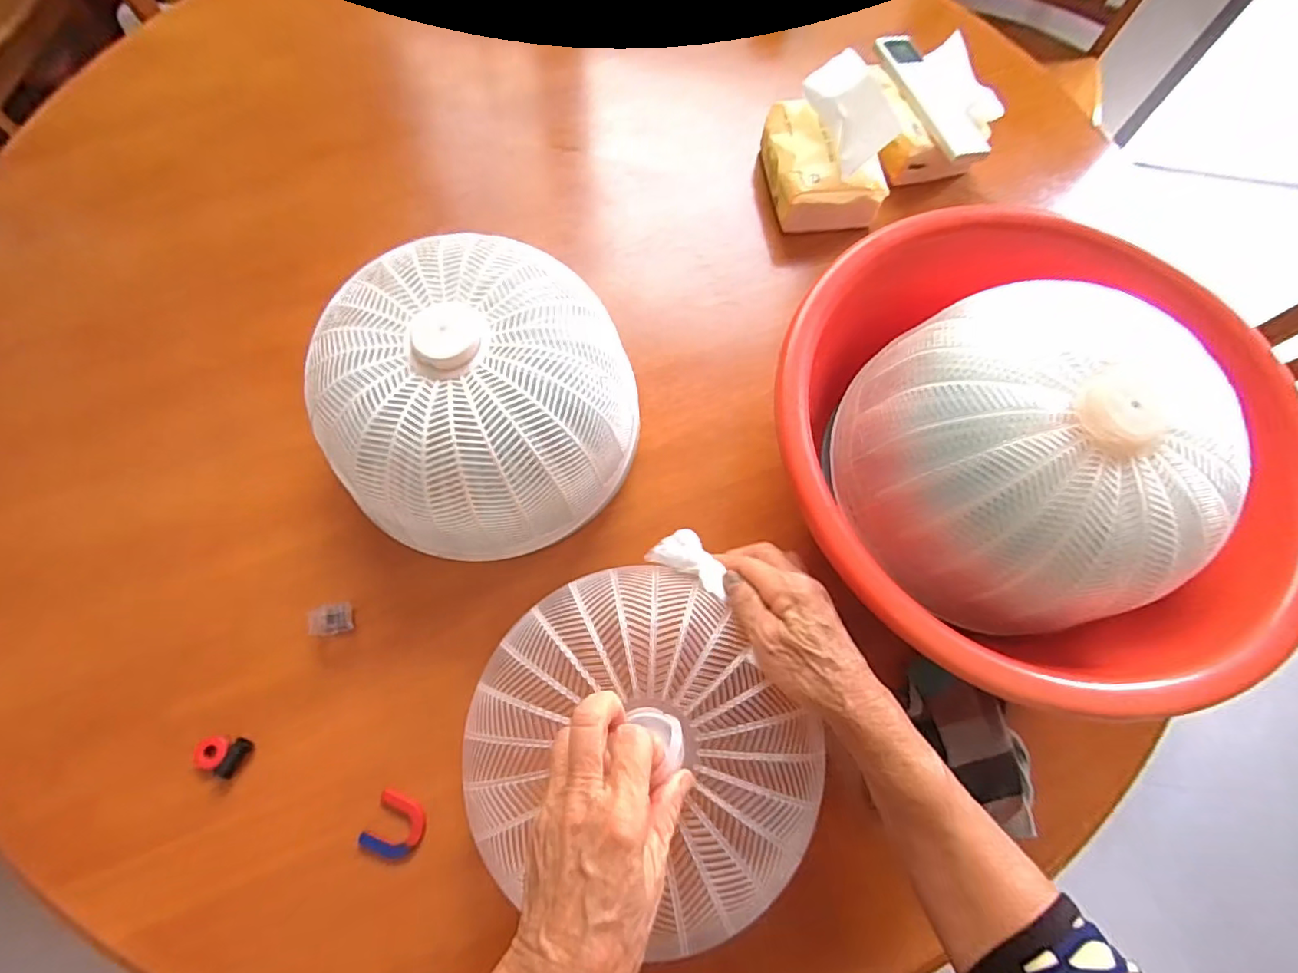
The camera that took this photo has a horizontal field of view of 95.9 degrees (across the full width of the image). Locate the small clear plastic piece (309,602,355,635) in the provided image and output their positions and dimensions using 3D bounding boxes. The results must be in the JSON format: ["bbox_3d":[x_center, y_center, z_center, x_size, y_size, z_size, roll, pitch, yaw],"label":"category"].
[{"bbox_3d":[-0.242,0.101,0.447,0.025,0.025,0.020,-13,71,-6],"label":"small clear plastic piece"}]

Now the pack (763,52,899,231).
[{"bbox_3d":[0.172,-0.332,0.563,0.097,0.093,0.134,-9,71,-5],"label":"pack"}]

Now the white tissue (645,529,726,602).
[{"bbox_3d":[0.030,0.049,0.395,0.056,0.018,0.031,31,73,9],"label":"white tissue"}]

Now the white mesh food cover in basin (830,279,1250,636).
[{"bbox_3d":[0.257,-0.020,0.392,0.214,0.120,0.222,-17,72,-7],"label":"white mesh food cover in basin"}]

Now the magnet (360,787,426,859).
[{"bbox_3d":[-0.177,0.238,0.407,0.039,0.007,0.038,22,72,6],"label":"magnet"}]

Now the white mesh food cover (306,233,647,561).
[{"bbox_3d":[-0.121,-0.060,0.443,0.228,0.141,0.204,-23,73,-9],"label":"white mesh food cover"}]

